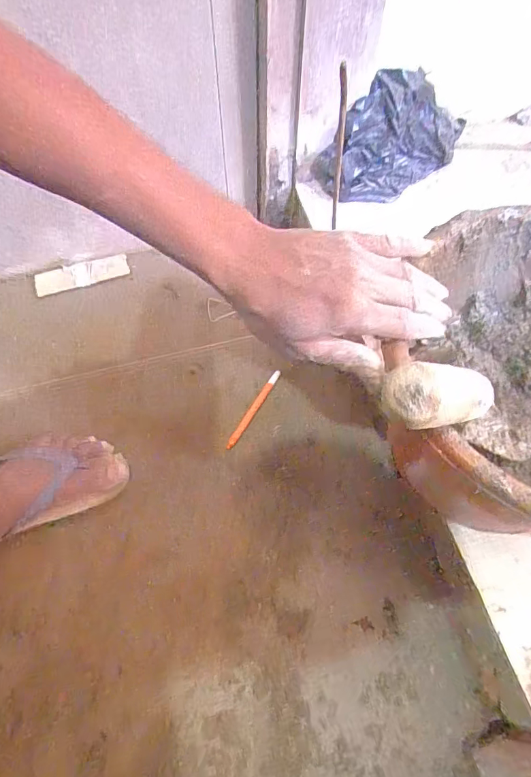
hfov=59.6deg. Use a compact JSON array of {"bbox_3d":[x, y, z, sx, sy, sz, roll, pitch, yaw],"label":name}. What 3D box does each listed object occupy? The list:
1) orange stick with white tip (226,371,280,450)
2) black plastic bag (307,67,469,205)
[{"bbox_3d":[-0.016,0.027,0.616,0.012,0.010,0.125,29,66,14],"label":"orange stick with white tip"},{"bbox_3d":[0.196,-0.354,0.647,0.230,0.122,0.099,-26,66,-13],"label":"black plastic bag"}]

